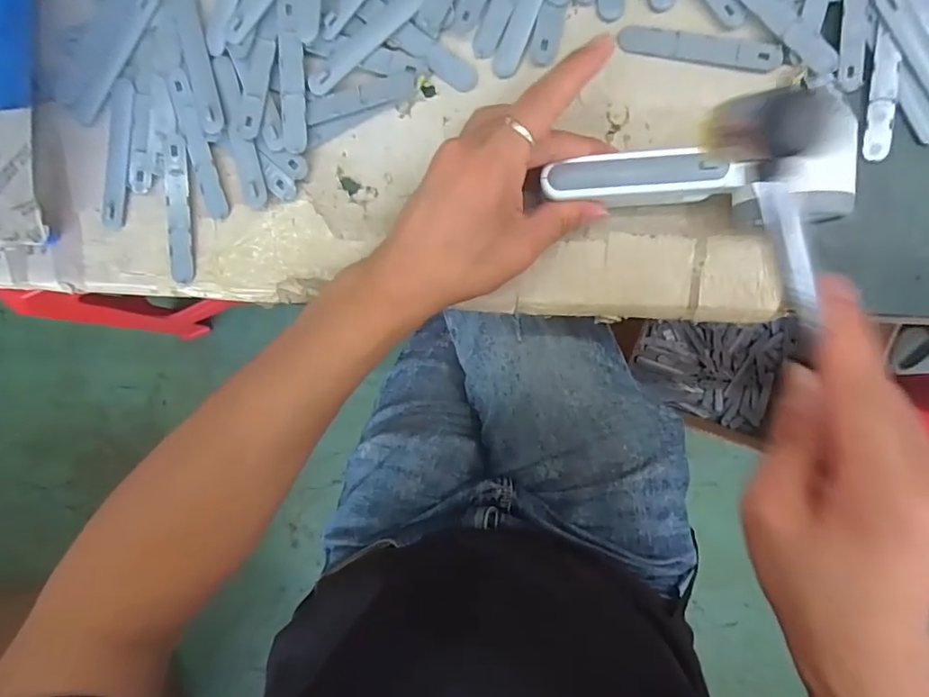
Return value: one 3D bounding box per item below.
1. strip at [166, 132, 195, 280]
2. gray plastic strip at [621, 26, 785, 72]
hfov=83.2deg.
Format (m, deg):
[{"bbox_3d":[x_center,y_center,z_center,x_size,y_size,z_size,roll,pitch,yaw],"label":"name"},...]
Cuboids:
[{"bbox_3d":[-0.187,-0.091,0.340,0.015,0.005,0.093,1,100,3],"label":"strip"},{"bbox_3d":[0.142,-0.182,0.318,0.094,0.004,0.016,11,98,6],"label":"gray plastic strip"}]

